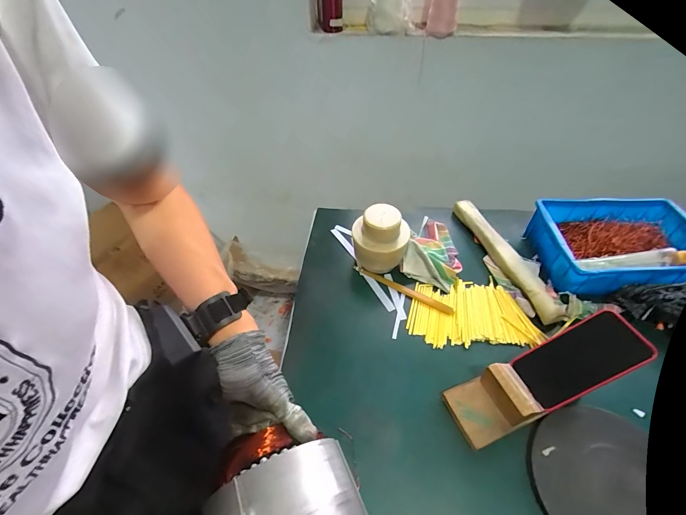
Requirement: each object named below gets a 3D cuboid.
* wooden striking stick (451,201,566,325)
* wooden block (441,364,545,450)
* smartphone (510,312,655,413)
[{"bbox_3d":[0.336,-0.013,0.662,0.054,0.033,0.330,-14,47,-8],"label":"wooden striking stick"},{"bbox_3d":[0.216,0.205,0.451,0.115,0.060,0.082,-16,48,-10],"label":"wooden block"},{"bbox_3d":[0.338,0.147,0.452,0.159,0.007,0.079,-36,50,15],"label":"smartphone"}]

